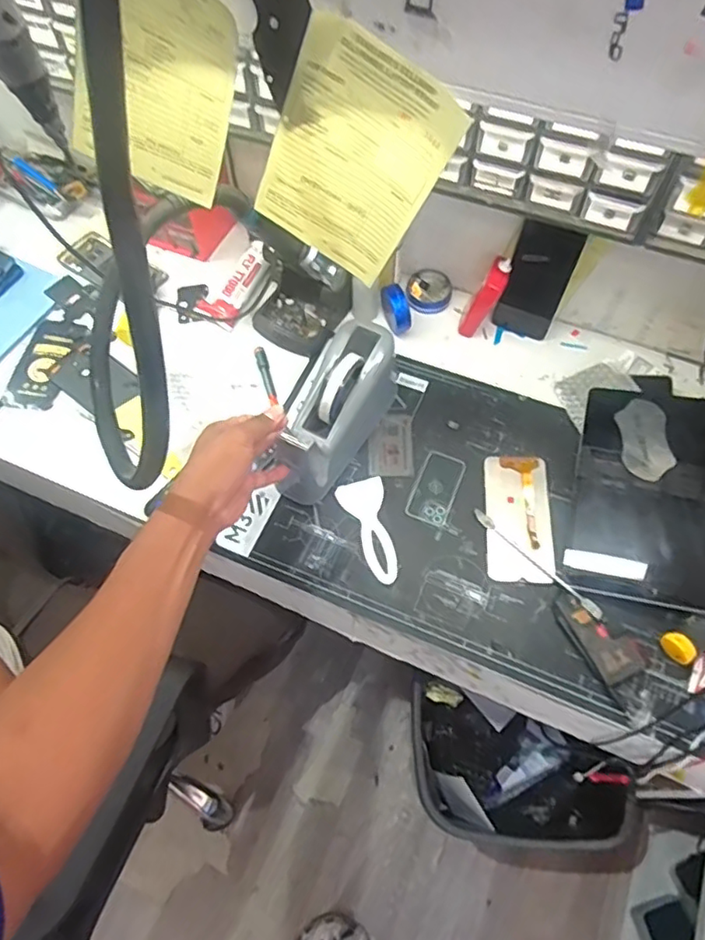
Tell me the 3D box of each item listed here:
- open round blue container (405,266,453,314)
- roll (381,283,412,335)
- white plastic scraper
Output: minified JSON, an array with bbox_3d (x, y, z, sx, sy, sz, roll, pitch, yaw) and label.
[{"bbox_3d":[0.108,-0.251,0.836,0.064,0.018,0.069,0,62,1],"label":"open round blue container"},{"bbox_3d":[0.059,-0.213,0.801,0.021,0.056,0.059,-17,63,-8],"label":"roll"},{"bbox_3d":[0.028,0.065,0.677,0.054,0.006,0.127,-20,64,-9],"label":"white plastic scraper"}]

